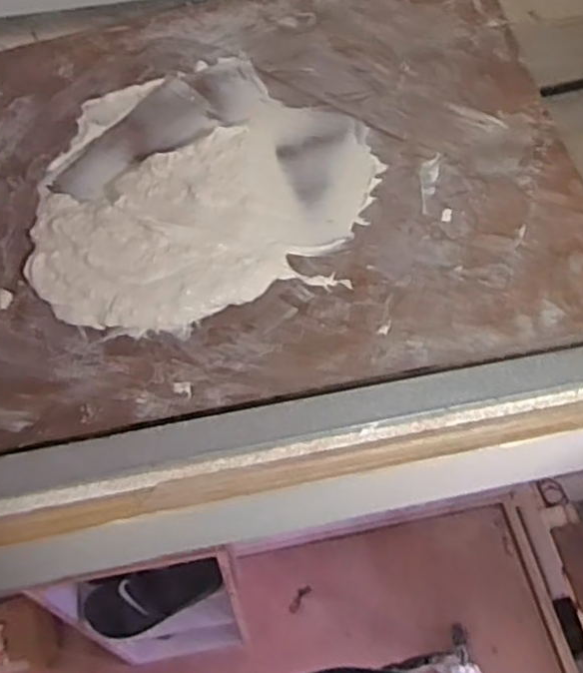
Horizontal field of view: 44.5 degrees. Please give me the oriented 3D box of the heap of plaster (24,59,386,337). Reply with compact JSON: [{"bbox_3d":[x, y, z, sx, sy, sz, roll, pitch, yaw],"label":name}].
[{"bbox_3d":[-0.072,-0.127,0.556,0.269,0.033,0.239,-17,61,-11],"label":"heap of plaster"}]

